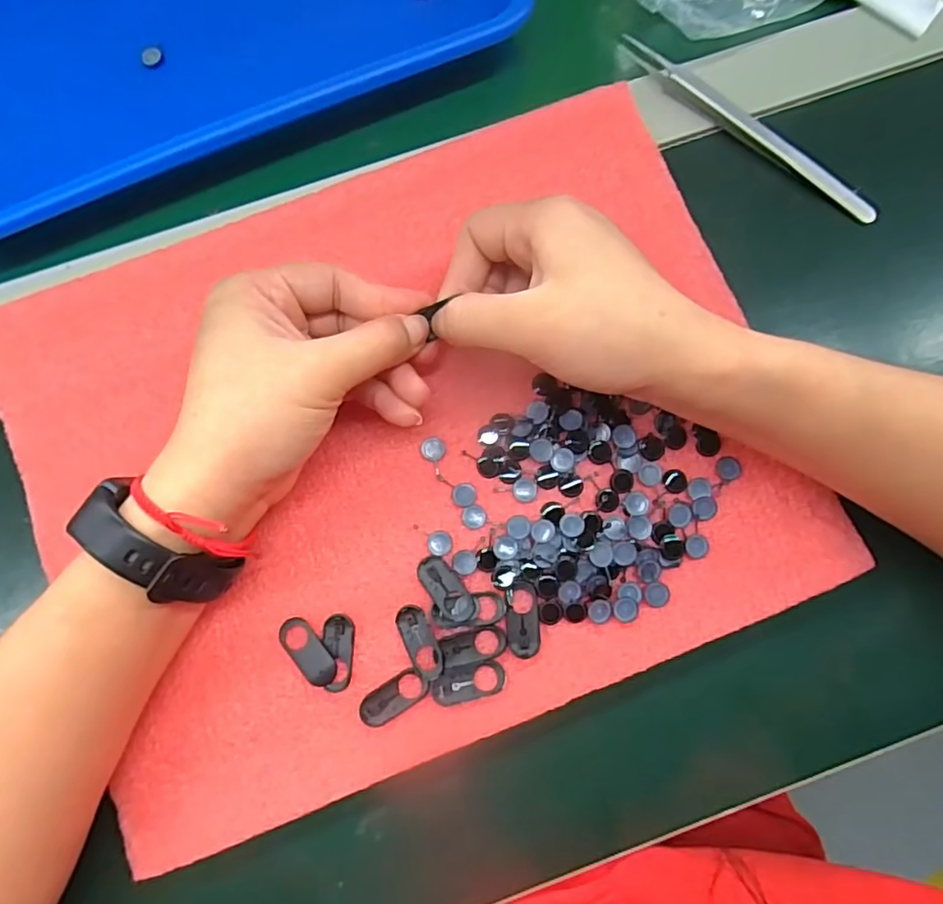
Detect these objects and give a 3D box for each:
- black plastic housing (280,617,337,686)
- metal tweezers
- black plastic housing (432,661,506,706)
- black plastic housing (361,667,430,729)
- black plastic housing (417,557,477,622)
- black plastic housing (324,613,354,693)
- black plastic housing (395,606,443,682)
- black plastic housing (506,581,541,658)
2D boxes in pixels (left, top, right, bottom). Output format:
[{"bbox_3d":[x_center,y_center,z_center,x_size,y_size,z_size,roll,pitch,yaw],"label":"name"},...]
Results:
[{"bbox_3d":[-0.070,0.086,0.255,0.013,0.005,0.032,-41,83,-7],"label":"black plastic housing"},{"bbox_3d":[0.143,-0.165,0.304,0.151,0.013,0.009,36,82,6],"label":"metal tweezers"},{"bbox_3d":[-0.001,0.099,0.252,0.031,0.004,0.014,-13,80,-2],"label":"black plastic housing"},{"bbox_3d":[-0.033,0.105,0.252,0.030,0.004,0.013,-34,82,-6],"label":"black plastic housing"},{"bbox_3d":[-0.011,0.060,0.259,0.013,0.004,0.032,-37,82,-6],"label":"black plastic housing"},{"bbox_3d":[-0.057,0.086,0.256,0.013,0.004,0.032,-4,80,-1],"label":"black plastic housing"},{"bbox_3d":[-0.022,0.082,0.256,0.013,0.004,0.032,-23,81,-4],"label":"black plastic housing"},{"bbox_3d":[0.023,0.073,0.257,0.014,0.004,0.031,-4,80,-1],"label":"black plastic housing"}]

